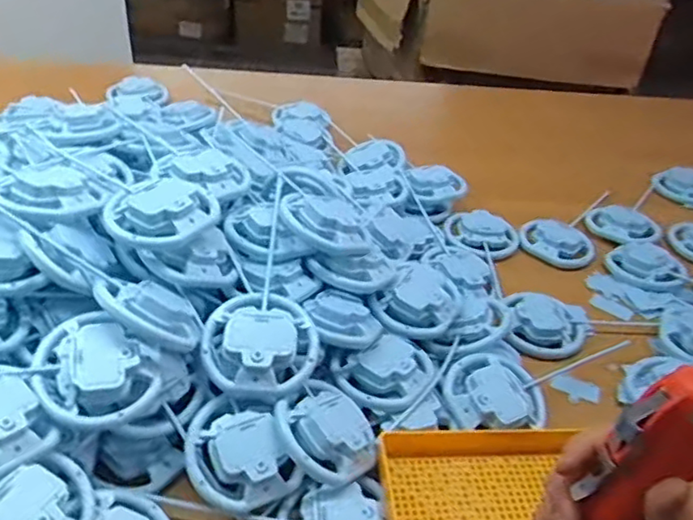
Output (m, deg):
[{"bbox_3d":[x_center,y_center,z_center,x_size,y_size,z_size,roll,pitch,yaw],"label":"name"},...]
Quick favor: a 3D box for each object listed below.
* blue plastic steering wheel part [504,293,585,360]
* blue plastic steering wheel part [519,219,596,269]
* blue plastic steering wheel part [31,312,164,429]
[{"bbox_3d":[0.242,0.080,0.771,0.099,0.025,0.082,13,39,7],"label":"blue plastic steering wheel part"},{"bbox_3d":[0.306,-0.027,0.926,0.107,0.027,0.078,19,40,14],"label":"blue plastic steering wheel part"},{"bbox_3d":[-0.209,0.090,0.528,0.096,0.048,0.089,29,44,24],"label":"blue plastic steering wheel part"}]

